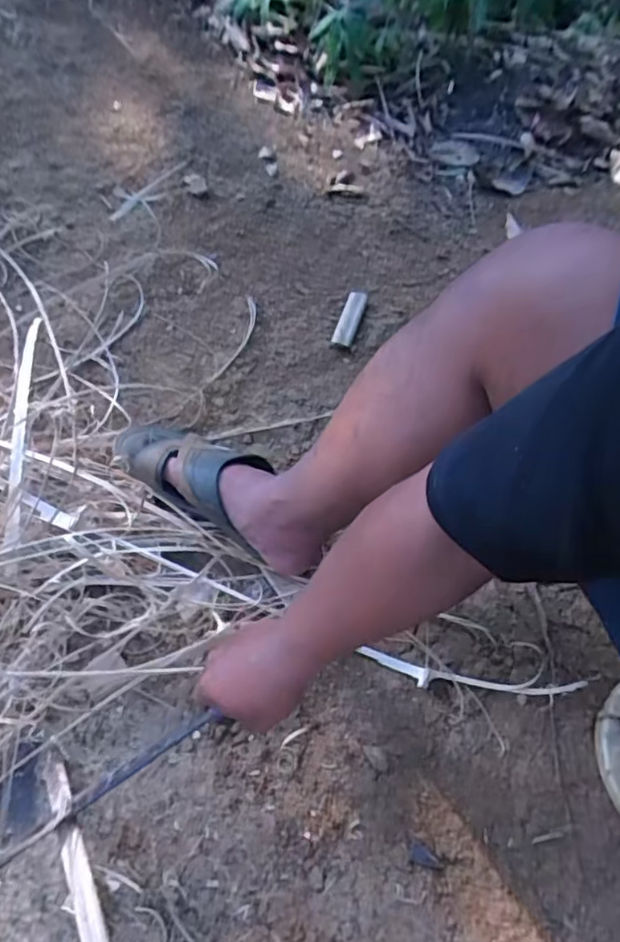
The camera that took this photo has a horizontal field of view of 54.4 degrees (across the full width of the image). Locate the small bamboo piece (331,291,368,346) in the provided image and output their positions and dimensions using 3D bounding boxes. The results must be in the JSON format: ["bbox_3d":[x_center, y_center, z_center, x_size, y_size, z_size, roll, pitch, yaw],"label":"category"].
[{"bbox_3d":[0.062,-0.233,0.920,0.030,0.025,0.098,17,66,7],"label":"small bamboo piece"}]

